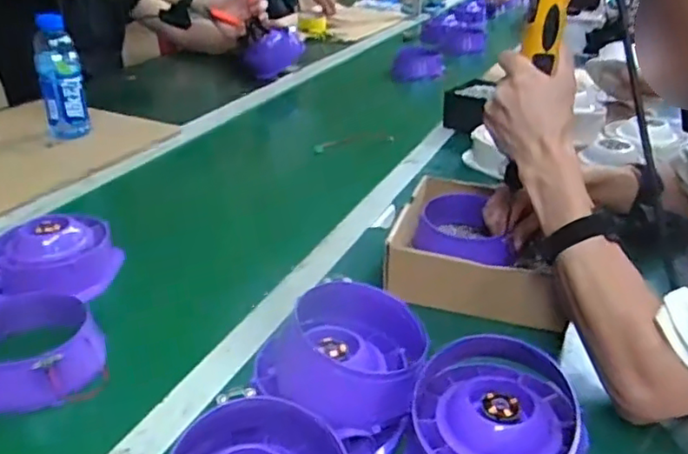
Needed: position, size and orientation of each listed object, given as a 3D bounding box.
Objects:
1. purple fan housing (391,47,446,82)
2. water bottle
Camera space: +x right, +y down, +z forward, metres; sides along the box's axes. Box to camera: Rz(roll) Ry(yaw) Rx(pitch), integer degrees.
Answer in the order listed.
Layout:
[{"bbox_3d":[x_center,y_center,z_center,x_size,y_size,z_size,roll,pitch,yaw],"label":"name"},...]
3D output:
[{"bbox_3d":[0.181,-0.398,1.518,0.125,0.075,0.061,3,28,3],"label":"purple fan housing"},{"bbox_3d":[-0.494,-0.259,1.078,0.068,0.202,0.061,-14,32,-27],"label":"water bottle"}]

